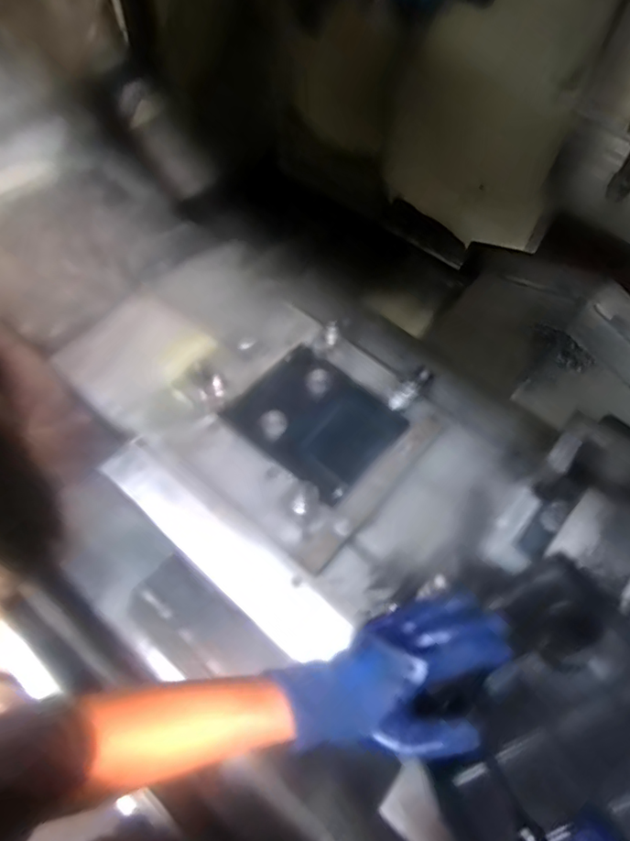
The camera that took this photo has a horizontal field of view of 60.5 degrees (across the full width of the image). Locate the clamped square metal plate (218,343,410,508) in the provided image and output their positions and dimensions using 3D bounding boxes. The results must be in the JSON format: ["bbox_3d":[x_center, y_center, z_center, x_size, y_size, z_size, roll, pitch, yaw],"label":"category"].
[{"bbox_3d":[0.005,-0.002,0.890,0.230,0.025,0.202,44,67,7],"label":"clamped square metal plate"}]

